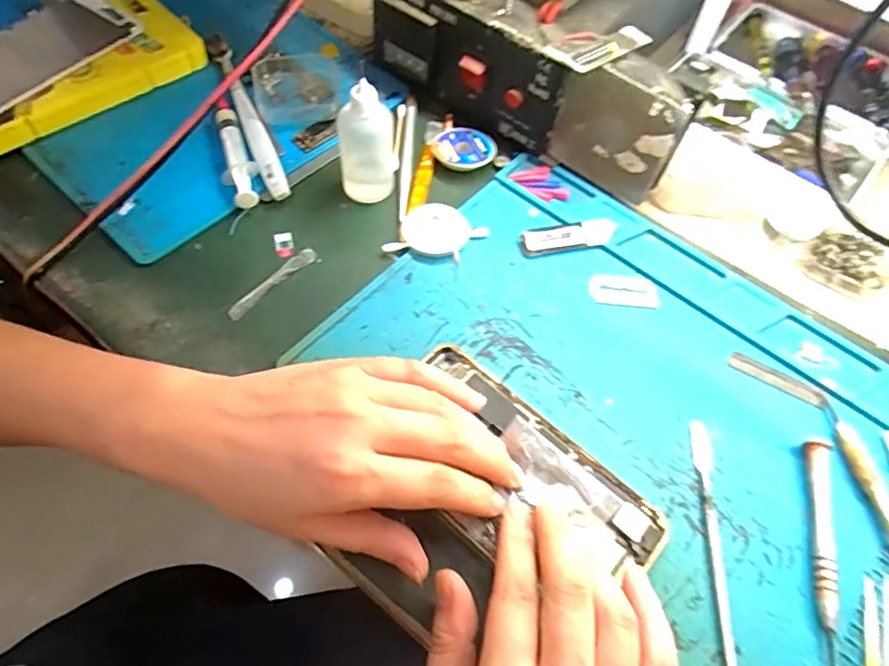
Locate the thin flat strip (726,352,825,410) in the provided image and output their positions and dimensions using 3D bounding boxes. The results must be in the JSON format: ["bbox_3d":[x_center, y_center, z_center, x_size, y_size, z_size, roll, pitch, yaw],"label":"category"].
[{"bbox_3d":[0.200,0.028,0.341,0.056,0.004,0.013,30,63,13],"label":"thin flat strip"}]

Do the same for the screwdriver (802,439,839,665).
[{"bbox_3d":[0.190,0.108,0.286,0.009,0.013,0.110,14,60,4],"label":"screwdriver"}]

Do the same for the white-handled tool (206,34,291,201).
[{"bbox_3d":[-0.148,-0.164,0.427,0.017,0.022,0.168,-21,64,-15],"label":"white-handled tool"}]

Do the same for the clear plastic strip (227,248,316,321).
[{"bbox_3d":[-0.108,-0.032,0.358,0.009,0.004,0.067,37,64,16],"label":"clear plastic strip"}]

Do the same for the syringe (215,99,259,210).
[{"bbox_3d":[-0.150,-0.130,0.405,0.024,0.016,0.099,-17,63,-13],"label":"syringe"}]

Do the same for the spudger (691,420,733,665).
[{"bbox_3d":[0.134,0.124,0.278,0.011,0.005,0.172,8,60,0],"label":"spudger"}]

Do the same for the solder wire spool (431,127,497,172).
[{"bbox_3d":[0.014,-0.138,0.425,0.046,0.012,0.041,-8,61,-8],"label":"solder wire spool"}]

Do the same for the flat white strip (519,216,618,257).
[{"bbox_3d":[0.084,-0.065,0.383,0.068,0.008,0.019,-12,62,-11],"label":"flat white strip"}]

